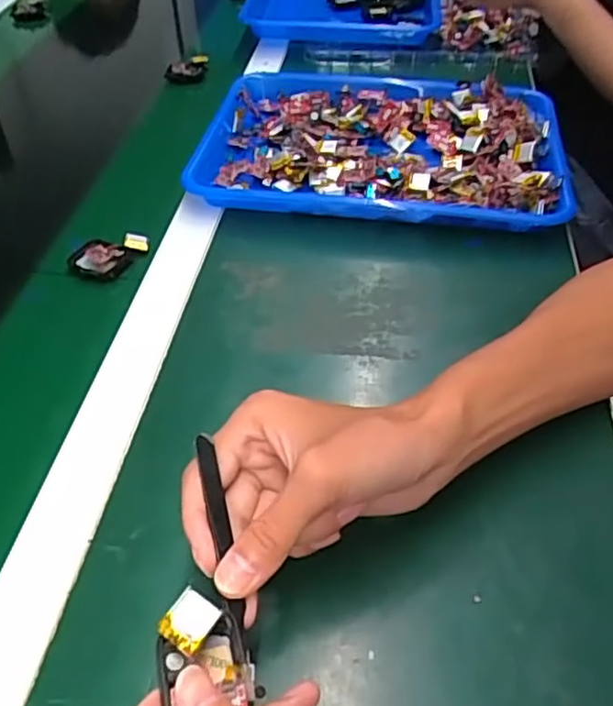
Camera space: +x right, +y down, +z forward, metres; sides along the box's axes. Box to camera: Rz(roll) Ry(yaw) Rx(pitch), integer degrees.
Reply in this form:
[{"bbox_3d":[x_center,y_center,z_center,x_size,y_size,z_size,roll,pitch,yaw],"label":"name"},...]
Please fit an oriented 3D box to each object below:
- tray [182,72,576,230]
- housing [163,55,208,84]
[{"bbox_3d":[0.071,-0.203,0.656,0.341,0.040,0.255,5,45,8],"label":"tray"},{"bbox_3d":[-0.148,-0.351,0.828,0.052,0.023,0.031,-8,44,-6],"label":"housing"}]

